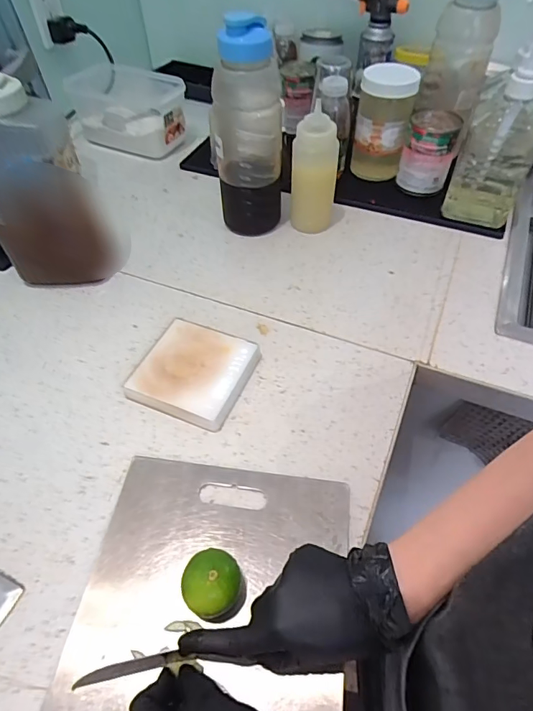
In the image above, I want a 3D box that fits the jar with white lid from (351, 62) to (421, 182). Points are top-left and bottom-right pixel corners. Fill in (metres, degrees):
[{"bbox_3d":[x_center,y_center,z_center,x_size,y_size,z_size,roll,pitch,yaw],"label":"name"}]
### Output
[{"bbox_3d":[0.199,-0.401,0.769,0.090,0.164,0.086,9,52,6],"label":"jar with white lid"}]

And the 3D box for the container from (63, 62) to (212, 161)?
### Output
[{"bbox_3d":[-0.272,-0.480,0.873,0.228,0.111,0.109,13,52,11],"label":"container"}]

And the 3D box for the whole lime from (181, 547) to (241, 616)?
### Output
[{"bbox_3d":[-0.046,0.194,0.376,0.047,0.049,0.047,0,51,-1],"label":"whole lime"}]

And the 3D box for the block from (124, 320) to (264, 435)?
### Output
[{"bbox_3d":[-0.085,0.018,0.535,0.124,0.024,0.123,17,53,13],"label":"block"}]

